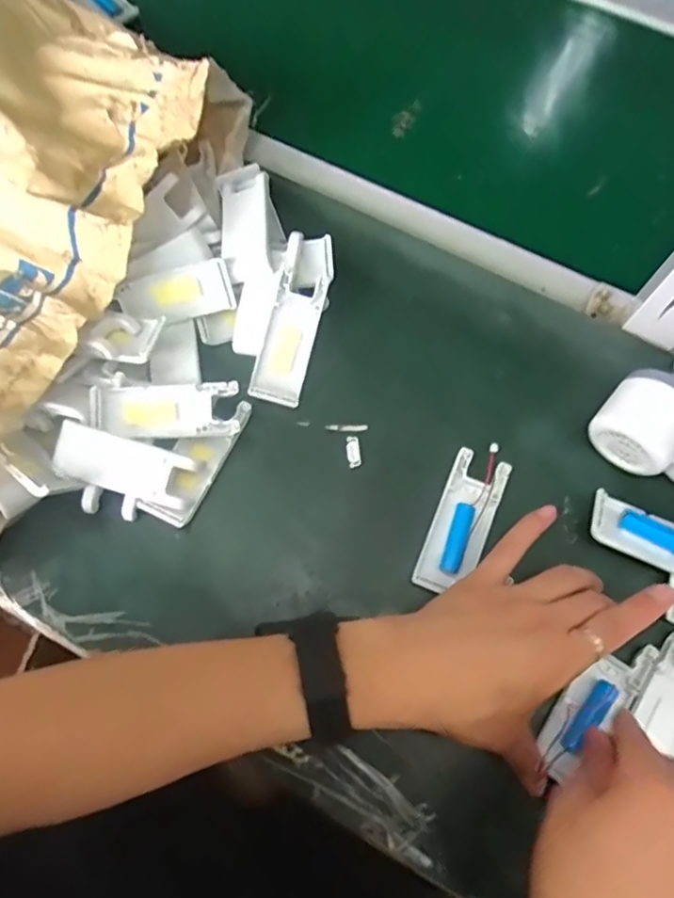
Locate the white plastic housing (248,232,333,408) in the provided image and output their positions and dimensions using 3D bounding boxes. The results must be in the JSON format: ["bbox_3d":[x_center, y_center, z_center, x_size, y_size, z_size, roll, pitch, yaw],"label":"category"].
[{"bbox_3d":[-0.033,-0.104,0.461,0.039,0.022,0.135,14,73,5],"label":"white plastic housing"}]

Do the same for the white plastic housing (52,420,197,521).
[{"bbox_3d":[-0.151,0.016,0.421,0.096,0.021,0.050,13,98,-4],"label":"white plastic housing"}]

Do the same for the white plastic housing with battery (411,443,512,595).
[{"bbox_3d":[0.090,0.048,0.419,0.039,0.013,0.110,22,74,8],"label":"white plastic housing with battery"}]

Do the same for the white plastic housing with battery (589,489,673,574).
[{"bbox_3d":[0.226,0.063,0.410,0.102,0.017,0.040,24,74,8],"label":"white plastic housing with battery"}]

